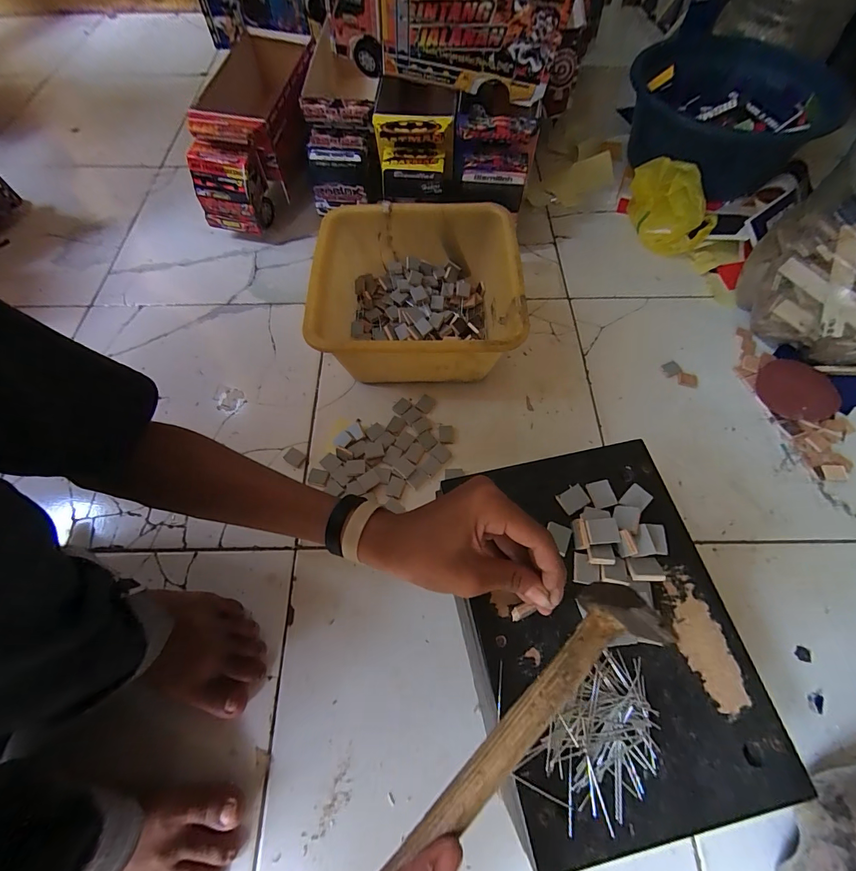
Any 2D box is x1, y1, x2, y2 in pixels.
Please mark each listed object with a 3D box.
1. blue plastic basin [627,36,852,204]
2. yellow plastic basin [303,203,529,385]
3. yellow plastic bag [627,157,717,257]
[{"bbox_3d":[0.552,-0.586,0.724,0.294,0.134,0.294,1,63,0],"label":"blue plastic basin"},{"bbox_3d":[-0.013,-0.192,0.558,0.270,0.126,0.265,1,65,1],"label":"yellow plastic basin"},{"bbox_3d":[0.408,-0.390,0.665,0.077,0.095,0.158,-32,68,-13],"label":"yellow plastic bag"}]

